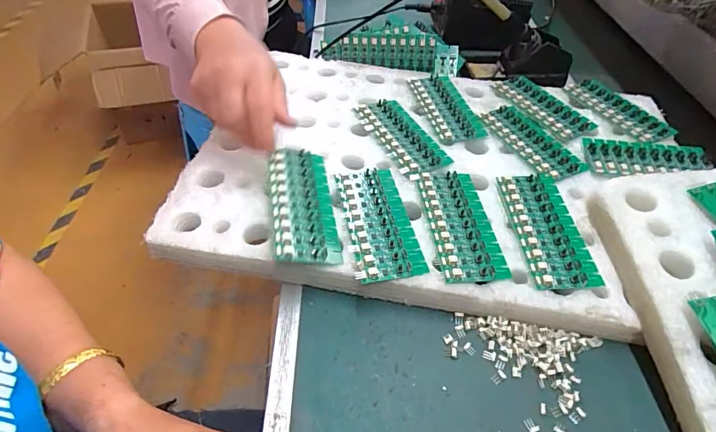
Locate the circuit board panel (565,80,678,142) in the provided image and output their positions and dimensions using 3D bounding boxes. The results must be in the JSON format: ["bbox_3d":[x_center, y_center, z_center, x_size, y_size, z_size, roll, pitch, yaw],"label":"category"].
[{"bbox_3d":[0.339,-0.138,0.545,0.054,0.011,0.134,-22,53,-21],"label":"circuit board panel"}]

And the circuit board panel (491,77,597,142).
[{"bbox_3d":[0.243,-0.147,0.549,0.058,0.007,0.137,-21,53,-20],"label":"circuit board panel"}]

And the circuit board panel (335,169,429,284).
[{"bbox_3d":[0.020,0.003,0.407,0.063,0.007,0.135,-7,49,-10],"label":"circuit board panel"}]

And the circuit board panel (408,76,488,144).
[{"bbox_3d":[0.114,-0.145,0.540,0.060,0.007,0.137,-7,49,-9],"label":"circuit board panel"}]

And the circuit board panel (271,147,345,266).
[{"bbox_3d":[-0.052,-0.014,0.399,0.064,0.009,0.135,11,48,-29],"label":"circuit board panel"}]

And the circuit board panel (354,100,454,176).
[{"bbox_3d":[0.052,-0.100,0.498,0.066,0.008,0.138,-17,52,-17],"label":"circuit board panel"}]

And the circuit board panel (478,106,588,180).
[{"bbox_3d":[0.209,-0.094,0.499,0.058,0.004,0.134,-19,52,-19],"label":"circuit board panel"}]

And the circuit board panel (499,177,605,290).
[{"bbox_3d":[0.184,0.011,0.408,0.062,0.010,0.137,-1,49,-4],"label":"circuit board panel"}]

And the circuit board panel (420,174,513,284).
[{"bbox_3d":[0.101,0.005,0.410,0.061,0.005,0.135,-3,49,-6],"label":"circuit board panel"}]

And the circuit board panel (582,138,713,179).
[{"bbox_3d":[0.330,-0.069,0.478,0.138,0.019,0.060,1,48,-6],"label":"circuit board panel"}]

